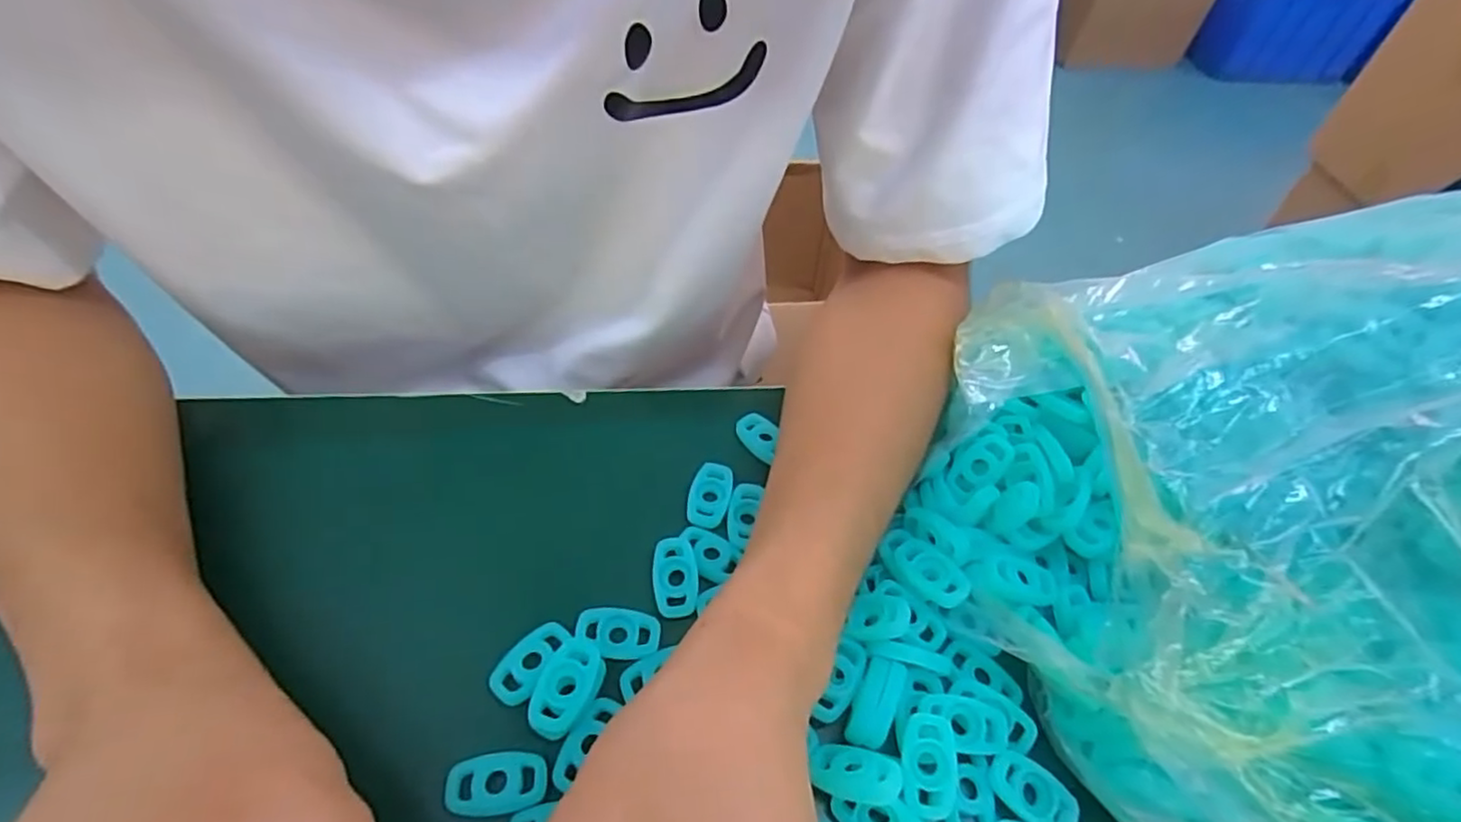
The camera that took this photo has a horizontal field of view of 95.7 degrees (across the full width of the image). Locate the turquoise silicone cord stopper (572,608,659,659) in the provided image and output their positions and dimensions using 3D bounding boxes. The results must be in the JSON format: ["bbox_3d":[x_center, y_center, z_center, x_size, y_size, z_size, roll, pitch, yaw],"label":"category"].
[{"bbox_3d":[-0.043,0.085,0.254,0.031,0.004,0.017,3,49,-4],"label":"turquoise silicone cord stopper"}]

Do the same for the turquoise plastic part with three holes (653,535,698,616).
[{"bbox_3d":[-0.023,0.067,0.271,0.018,0.006,0.032,-3,50,-9],"label":"turquoise plastic part with three holes"}]

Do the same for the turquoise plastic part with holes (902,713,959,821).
[{"bbox_3d":[0.068,0.122,0.228,0.019,0.008,0.031,6,49,-2],"label":"turquoise plastic part with holes"}]

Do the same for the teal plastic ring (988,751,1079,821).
[{"bbox_3d":[0.105,0.133,0.230,0.032,0.005,0.017,35,55,21],"label":"teal plastic ring"}]

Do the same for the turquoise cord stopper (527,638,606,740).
[{"bbox_3d":[-0.058,0.100,0.238,0.020,0.008,0.033,18,50,8],"label":"turquoise cord stopper"}]

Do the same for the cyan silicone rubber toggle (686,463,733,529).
[{"bbox_3d":[-0.009,0.038,0.299,0.018,0.007,0.031,10,49,2],"label":"cyan silicone rubber toggle"}]

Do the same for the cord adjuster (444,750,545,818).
[{"bbox_3d":[-0.078,0.124,0.220,0.032,0.004,0.018,-4,50,-10],"label":"cord adjuster"}]

